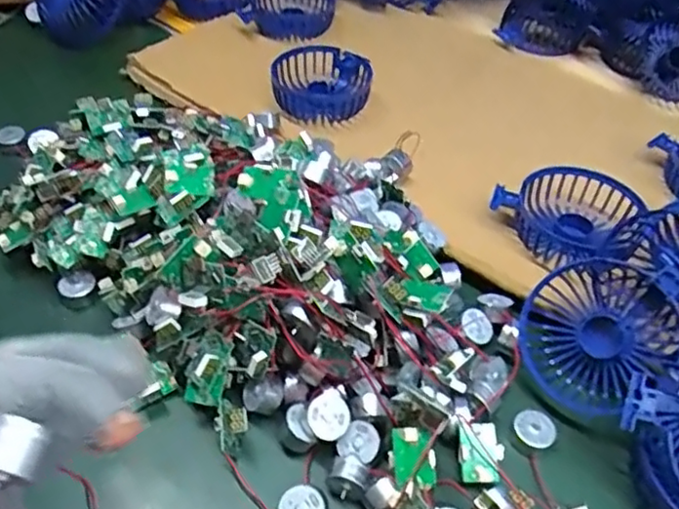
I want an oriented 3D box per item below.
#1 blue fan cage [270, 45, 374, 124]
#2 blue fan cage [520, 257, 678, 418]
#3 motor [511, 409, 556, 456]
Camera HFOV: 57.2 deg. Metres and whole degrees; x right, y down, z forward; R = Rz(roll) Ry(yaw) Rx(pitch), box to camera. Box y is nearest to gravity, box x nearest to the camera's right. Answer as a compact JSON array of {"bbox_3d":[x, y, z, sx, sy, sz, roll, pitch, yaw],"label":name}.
[{"bbox_3d":[-0.015,-0.153,0.559,0.085,0.031,0.084,4,45,1],"label":"blue fan cage"},{"bbox_3d":[0.154,0.048,0.374,0.085,0.034,0.078,-9,69,26],"label":"blue fan cage"},{"bbox_3d":[0.110,0.103,0.358,0.023,0.015,0.022,2,45,-2],"label":"motor"}]

